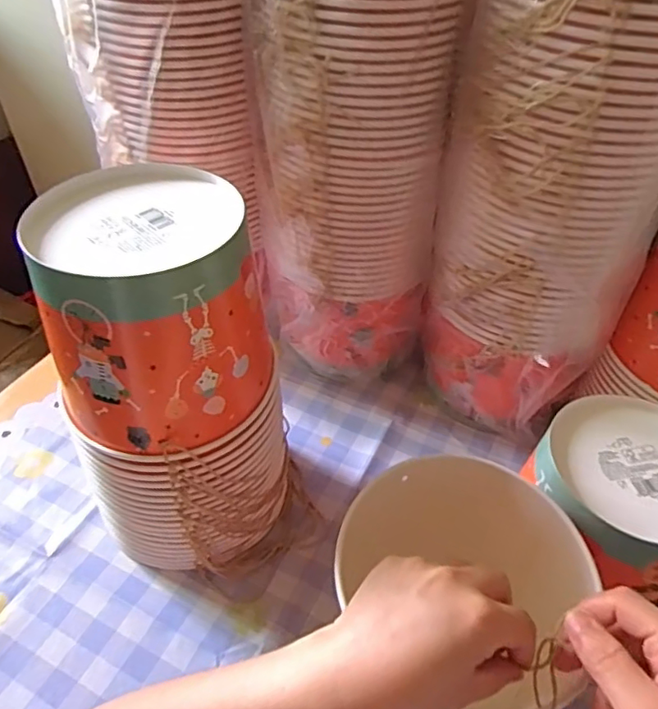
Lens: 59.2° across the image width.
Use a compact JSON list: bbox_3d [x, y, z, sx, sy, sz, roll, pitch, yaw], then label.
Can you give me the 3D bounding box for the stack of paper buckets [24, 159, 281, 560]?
[{"bbox_3d":[-0.109,0.027,0.432,0.141,0.281,0.146,-8,46,-9],"label":"stack of paper buckets"}]

